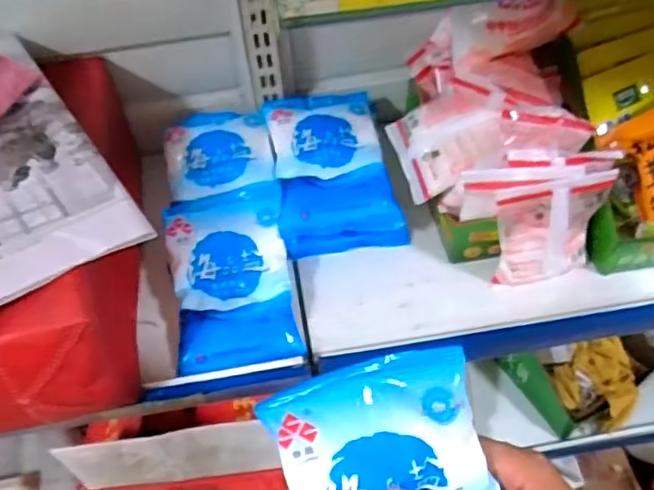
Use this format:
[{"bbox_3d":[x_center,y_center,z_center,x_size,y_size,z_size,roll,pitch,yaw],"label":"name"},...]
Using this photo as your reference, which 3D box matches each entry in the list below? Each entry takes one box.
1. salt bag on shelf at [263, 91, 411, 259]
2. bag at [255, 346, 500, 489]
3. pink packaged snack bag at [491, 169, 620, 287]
[{"bbox_3d":[0.003,-0.078,0.640,0.126,0.058,0.176,-7,61,-6],"label":"salt bag on shelf"},{"bbox_3d":[0.040,0.144,0.338,0.107,0.021,0.162,-18,91,5],"label":"bag"},{"bbox_3d":[0.192,-0.008,0.548,0.089,0.124,0.029,-8,55,-3],"label":"pink packaged snack bag"}]

